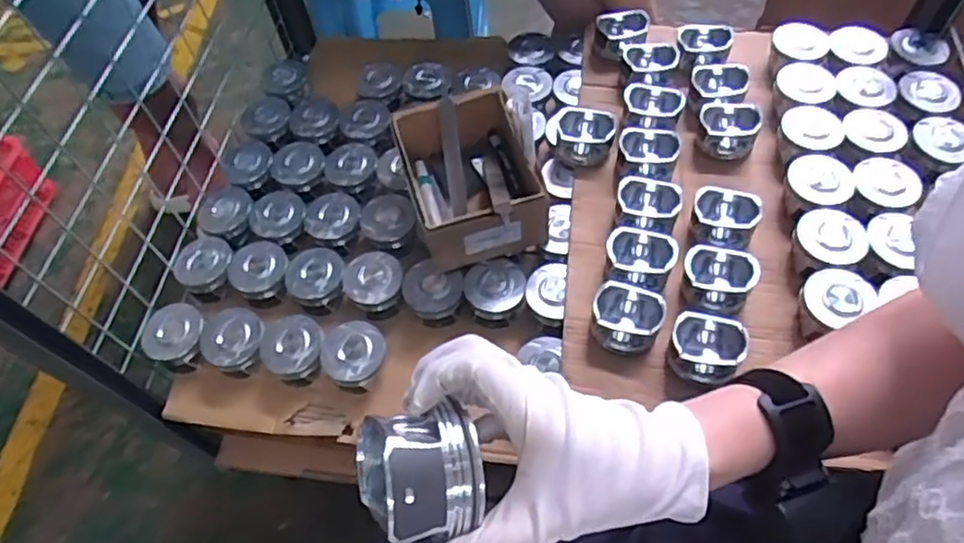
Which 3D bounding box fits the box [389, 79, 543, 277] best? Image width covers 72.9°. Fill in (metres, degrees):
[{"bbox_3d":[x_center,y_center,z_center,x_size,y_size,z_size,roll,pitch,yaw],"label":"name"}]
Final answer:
[{"bbox_3d":[-0.017,-0.117,0.827,0.147,0.098,0.210,-16,58,-6],"label":"box"}]

